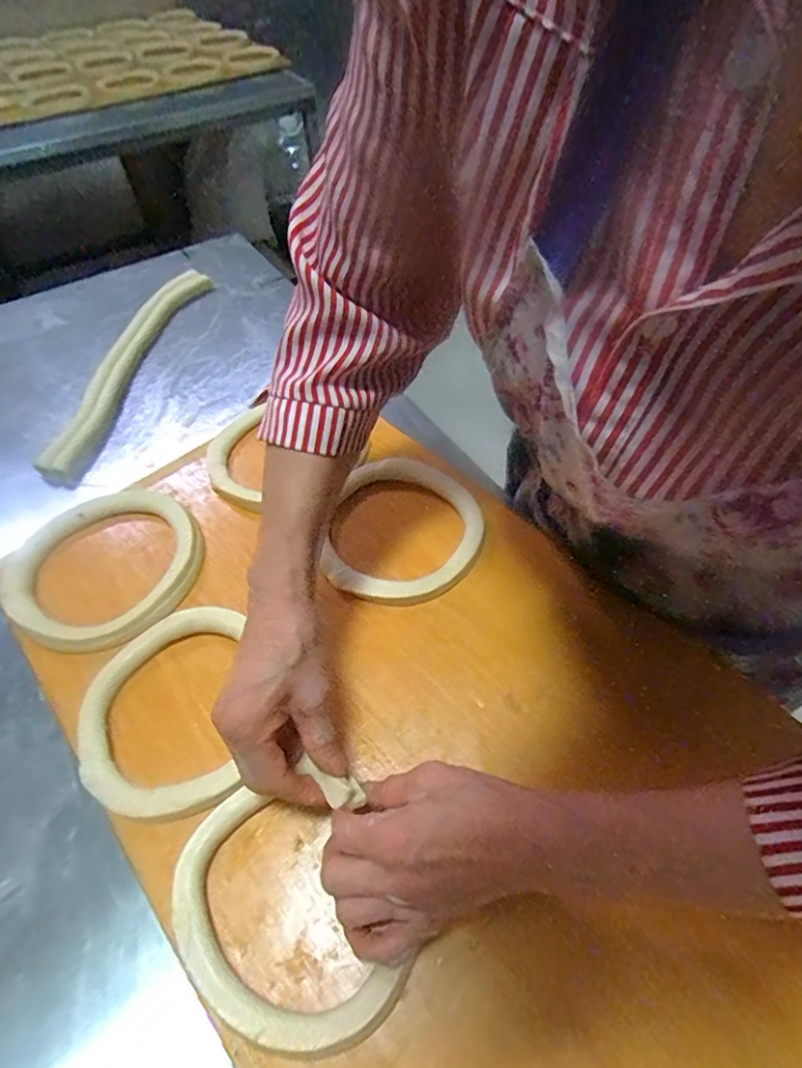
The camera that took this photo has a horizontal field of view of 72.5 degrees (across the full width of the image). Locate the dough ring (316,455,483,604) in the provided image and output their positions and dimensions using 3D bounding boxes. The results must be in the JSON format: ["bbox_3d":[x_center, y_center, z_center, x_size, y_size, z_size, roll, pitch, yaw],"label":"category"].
[{"bbox_3d":[0.004,-0.006,0.499,0.135,0.019,0.153,3,54,7],"label":"dough ring"}]

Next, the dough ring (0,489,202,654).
[{"bbox_3d":[-0.262,0.026,0.492,0.157,0.017,0.166,-2,53,3],"label":"dough ring"}]

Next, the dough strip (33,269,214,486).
[{"bbox_3d":[-0.334,-0.223,0.679,0.060,0.026,0.389,5,54,8],"label":"dough strip"}]

